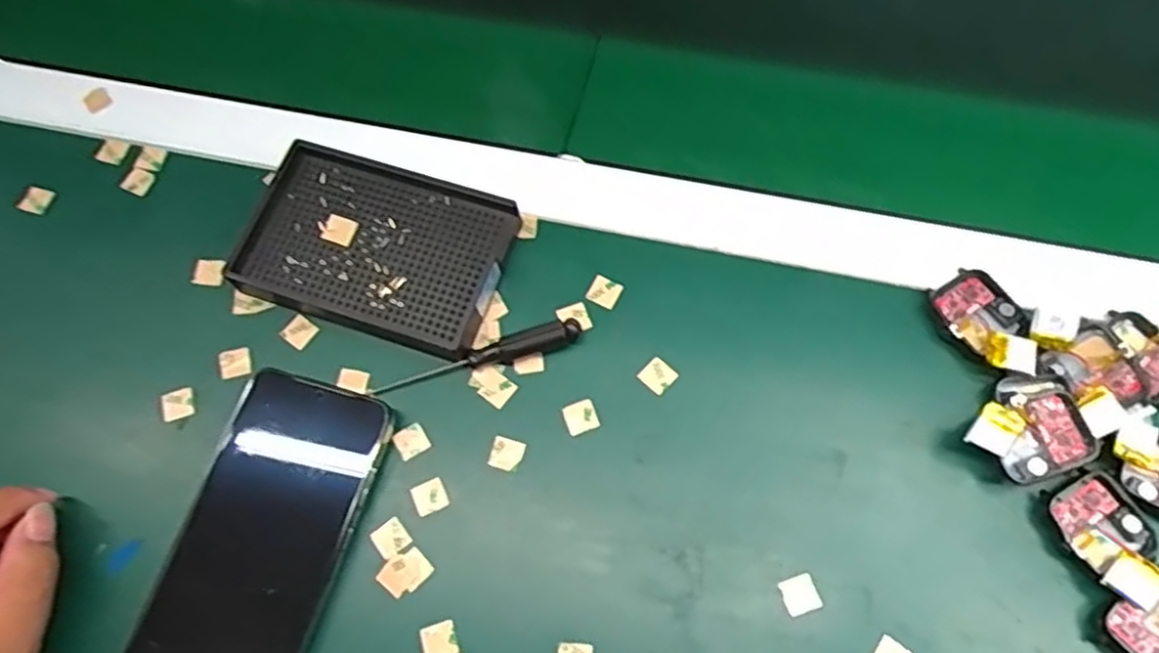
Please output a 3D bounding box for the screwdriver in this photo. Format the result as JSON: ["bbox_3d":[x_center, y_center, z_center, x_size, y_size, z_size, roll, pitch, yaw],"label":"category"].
[{"bbox_3d":[-0.054,0.015,0.383,0.112,0.015,0.010,-14,69,-4],"label":"screwdriver"}]

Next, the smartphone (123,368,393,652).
[{"bbox_3d":[-0.153,0.105,0.352,0.077,0.011,0.161,17,71,5],"label":"smartphone"}]

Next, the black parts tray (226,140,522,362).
[{"bbox_3d":[-0.111,-0.044,0.400,0.138,0.019,0.089,17,70,9],"label":"black parts tray"}]

